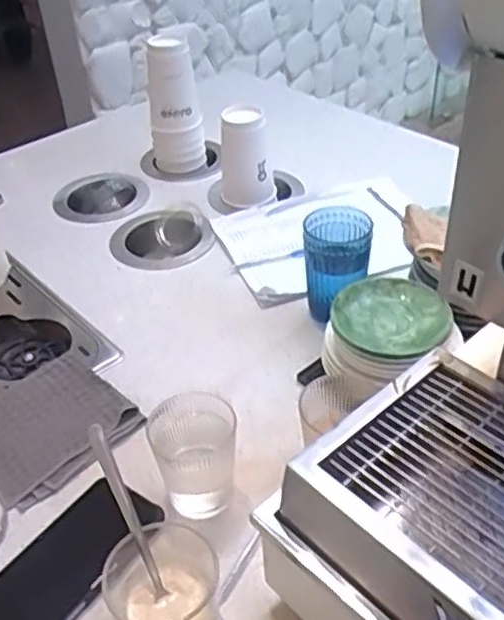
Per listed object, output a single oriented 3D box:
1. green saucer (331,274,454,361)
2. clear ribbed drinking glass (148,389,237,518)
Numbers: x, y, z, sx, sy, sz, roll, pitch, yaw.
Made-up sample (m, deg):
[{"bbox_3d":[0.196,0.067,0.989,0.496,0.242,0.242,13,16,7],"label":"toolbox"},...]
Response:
[{"bbox_3d":[0.140,0.006,0.693,0.109,0.019,0.113,-2,39,2],"label":"green saucer"},{"bbox_3d":[-0.050,0.134,0.622,0.076,0.095,0.069,-16,40,-15],"label":"clear ribbed drinking glass"}]

